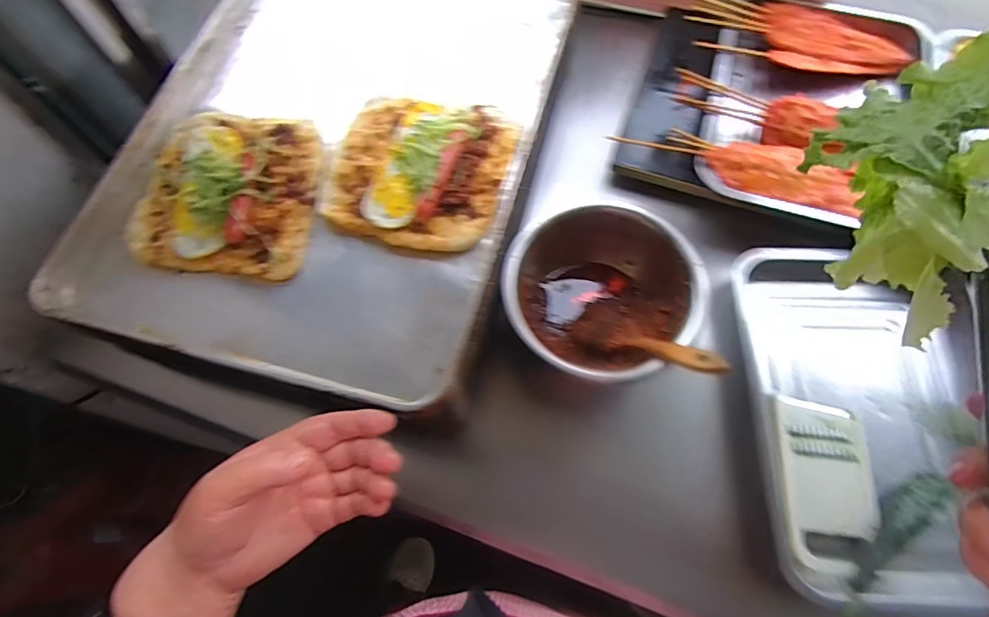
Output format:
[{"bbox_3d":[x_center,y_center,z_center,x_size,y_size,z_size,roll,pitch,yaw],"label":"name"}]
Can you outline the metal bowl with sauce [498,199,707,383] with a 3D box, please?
[{"bbox_3d":[0.109,-0.004,0.534,0.188,0.104,0.161,-2,66,0],"label":"metal bowl with sauce"}]

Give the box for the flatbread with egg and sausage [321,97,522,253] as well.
[{"bbox_3d":[-0.077,-0.146,0.511,0.176,0.028,0.173,12,67,6],"label":"flatbread with egg and sausage"}]

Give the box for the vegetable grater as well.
[{"bbox_3d":[0.328,0.174,0.495,0.089,0.016,0.158,7,66,4],"label":"vegetable grater"}]

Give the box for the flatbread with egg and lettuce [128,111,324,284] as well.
[{"bbox_3d":[-0.270,-0.125,0.510,0.181,0.029,0.192,6,66,3],"label":"flatbread with egg and lettuce"}]

